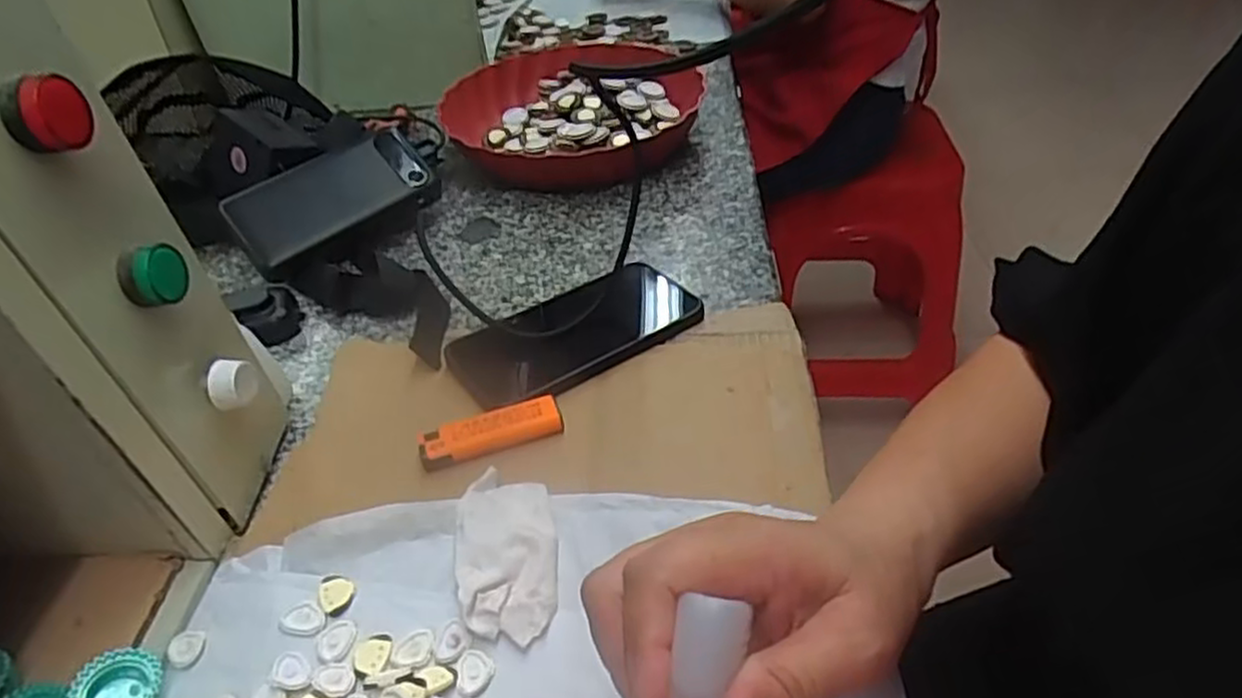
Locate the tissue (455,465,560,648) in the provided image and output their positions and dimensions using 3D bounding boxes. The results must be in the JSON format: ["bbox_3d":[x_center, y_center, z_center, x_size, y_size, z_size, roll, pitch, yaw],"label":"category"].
[{"bbox_3d":[-0.054,0.096,0.354,0.045,0.017,0.088,-8,42,-3],"label":"tissue"}]

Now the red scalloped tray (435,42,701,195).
[{"bbox_3d":[-0.040,-0.231,0.723,0.240,0.048,0.265,-16,43,-10],"label":"red scalloped tray"}]

